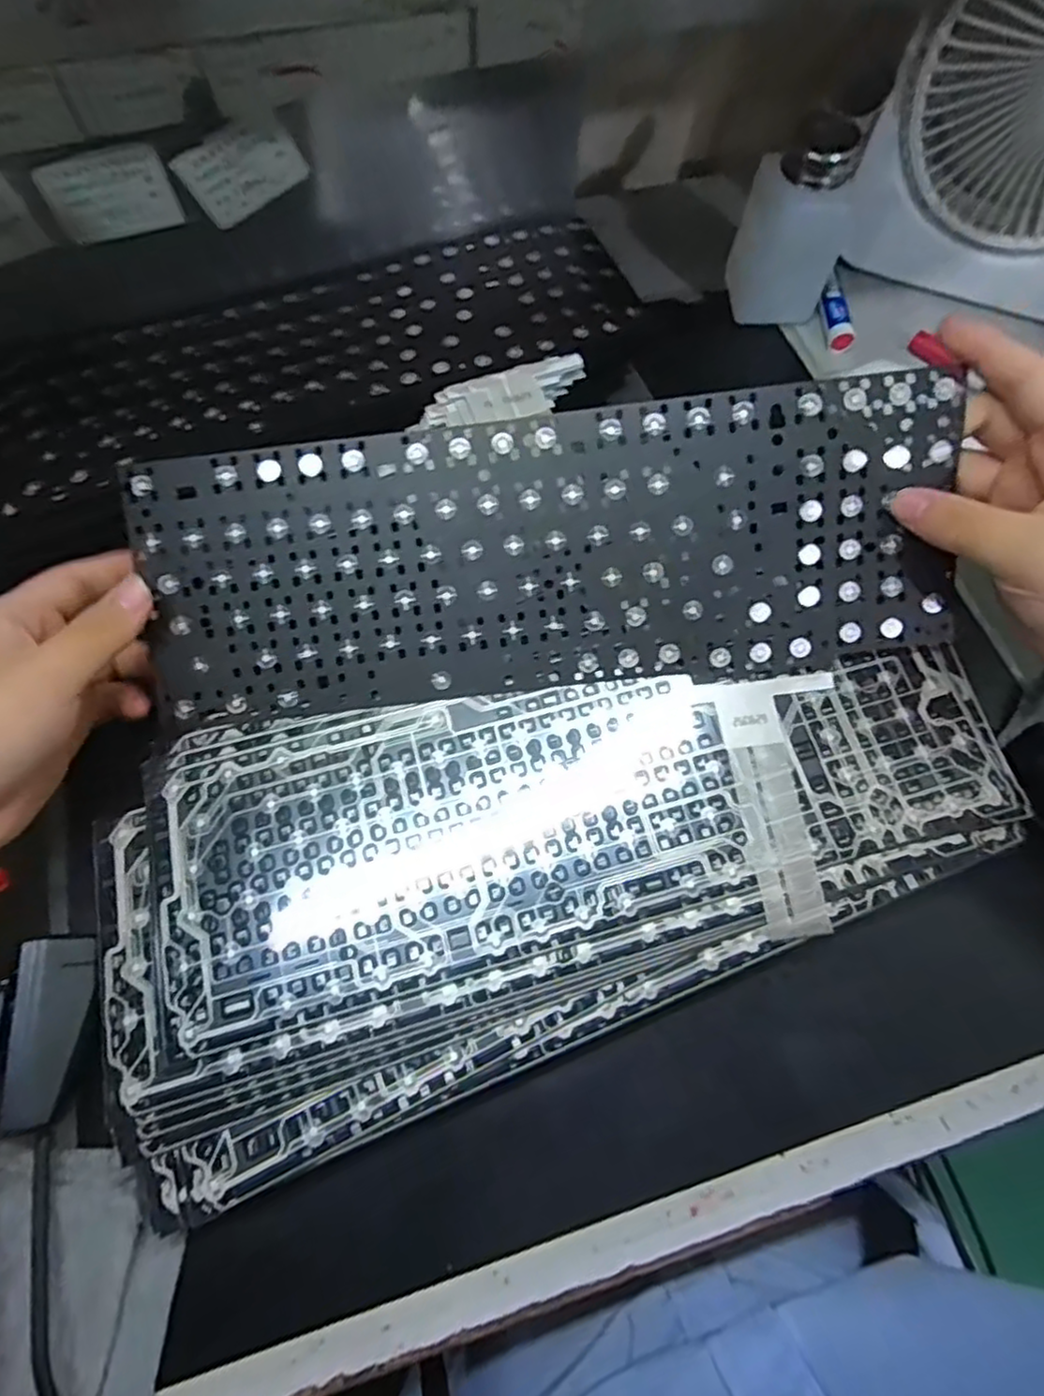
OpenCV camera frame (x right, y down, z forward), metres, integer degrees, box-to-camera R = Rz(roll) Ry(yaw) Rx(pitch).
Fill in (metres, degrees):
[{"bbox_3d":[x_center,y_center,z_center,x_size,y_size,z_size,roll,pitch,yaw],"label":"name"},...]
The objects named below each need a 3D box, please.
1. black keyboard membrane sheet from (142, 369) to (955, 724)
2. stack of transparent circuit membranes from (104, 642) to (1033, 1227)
[{"bbox_3d":[0.011,-0.064,0.299,0.352,0.009,0.120,-6,101,1],"label":"black keyboard membrane sheet"},{"bbox_3d":[0.021,0.062,0.301,0.383,0.028,0.170,-17,70,-6],"label":"stack of transparent circuit membranes"}]

